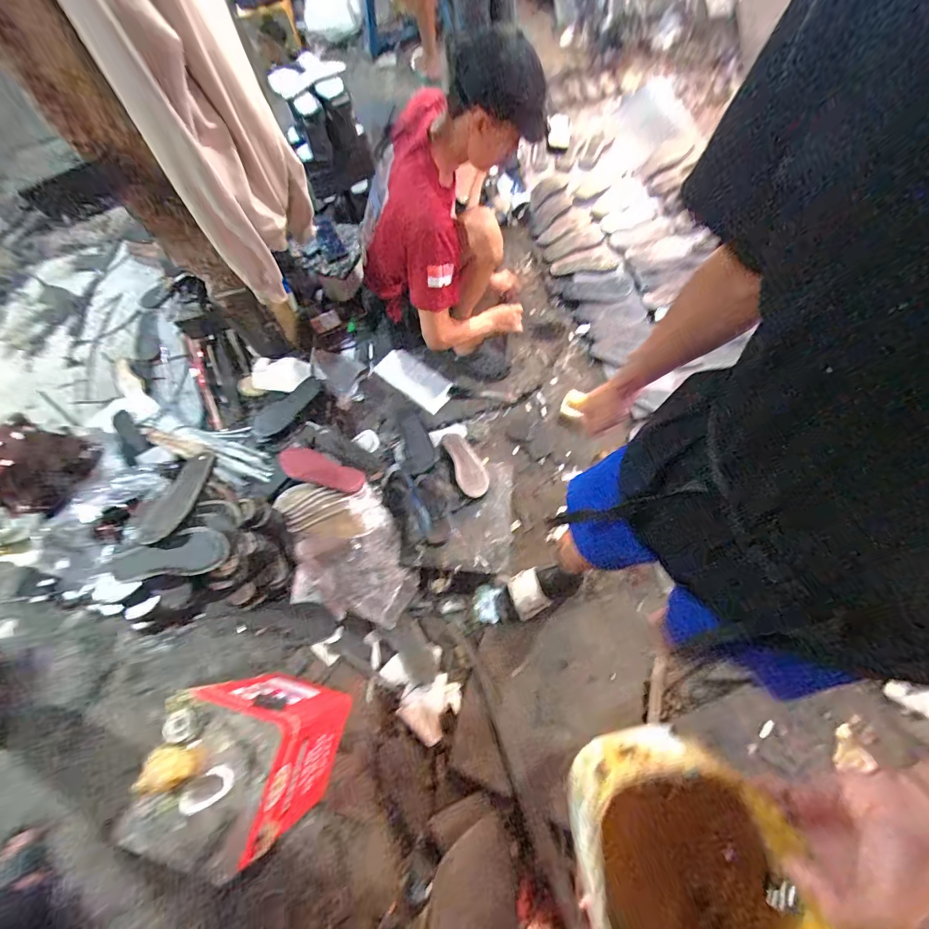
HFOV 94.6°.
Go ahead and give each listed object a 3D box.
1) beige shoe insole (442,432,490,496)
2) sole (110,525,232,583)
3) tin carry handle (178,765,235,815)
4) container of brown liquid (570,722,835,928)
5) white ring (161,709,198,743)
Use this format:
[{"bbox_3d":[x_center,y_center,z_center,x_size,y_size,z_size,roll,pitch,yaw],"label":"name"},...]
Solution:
[{"bbox_3d":[0.006,-0.003,1.333,0.094,0.007,0.231,-16,63,-10],"label":"beige shoe insole"},{"bbox_3d":[-0.619,0.198,0.904,0.219,0.015,0.093,-18,95,-6],"label":"sole"},{"bbox_3d":[-0.445,0.561,0.739,0.096,0.010,0.049,-31,67,-7],"label":"tin carry handle"},{"bbox_3d":[0.157,0.307,0.318,0.138,0.111,0.188,-16,70,-7],"label":"container of brown liquid"},{"bbox_3d":[-0.509,0.466,0.766,0.057,0.011,0.049,-17,67,-1],"label":"white ring"}]

